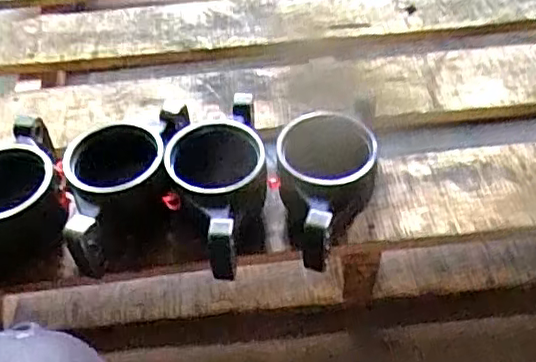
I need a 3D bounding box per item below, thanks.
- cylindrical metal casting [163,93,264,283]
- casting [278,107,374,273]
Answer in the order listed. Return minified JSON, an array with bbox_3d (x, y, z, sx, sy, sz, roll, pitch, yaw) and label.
[{"bbox_3d":[-0.057,0.014,0.749,0.113,0.126,0.221,-10,48,-5],"label":"cylindrical metal casting"},{"bbox_3d":[0.070,0.002,0.742,0.111,0.113,0.210,4,49,7],"label":"casting"}]

